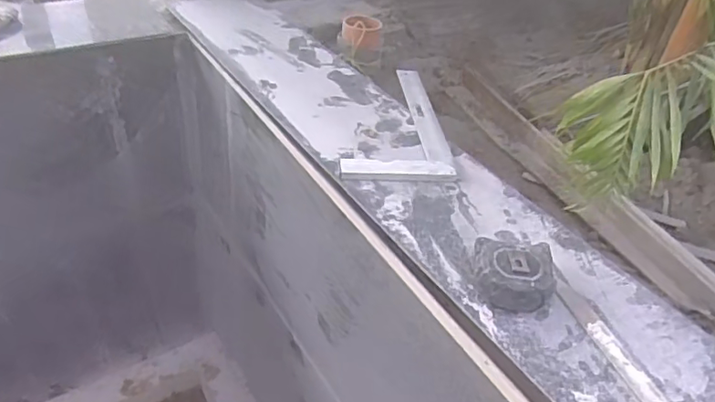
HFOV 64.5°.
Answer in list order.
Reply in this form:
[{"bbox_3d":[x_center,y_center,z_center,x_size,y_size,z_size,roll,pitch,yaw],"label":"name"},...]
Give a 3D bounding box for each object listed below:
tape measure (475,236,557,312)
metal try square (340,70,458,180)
[{"bbox_3d":[0.168,0.076,0.608,0.088,0.038,0.084,10,39,4],"label":"tape measure"},{"bbox_3d":[0.058,-0.138,0.910,0.156,0.012,0.369,4,35,-3],"label":"metal try square"}]

